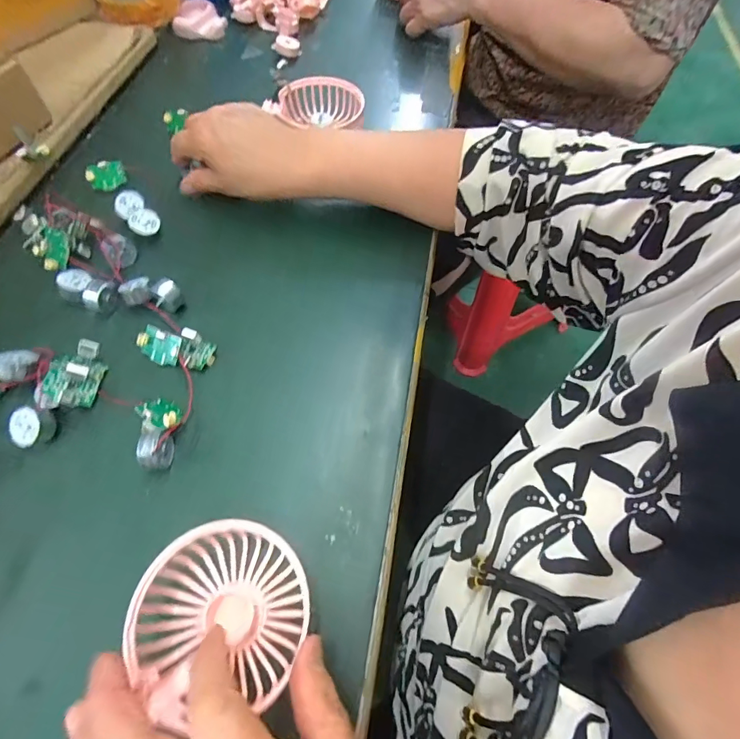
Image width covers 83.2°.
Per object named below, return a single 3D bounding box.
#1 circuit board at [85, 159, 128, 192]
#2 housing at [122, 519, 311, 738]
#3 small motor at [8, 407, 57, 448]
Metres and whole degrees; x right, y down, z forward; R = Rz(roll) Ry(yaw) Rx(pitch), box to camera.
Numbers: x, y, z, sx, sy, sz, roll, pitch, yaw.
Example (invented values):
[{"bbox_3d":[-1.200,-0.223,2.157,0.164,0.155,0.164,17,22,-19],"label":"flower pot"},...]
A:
[{"bbox_3d":[-0.248,-0.182,0.393,0.033,0.025,0.006,-16,18,-18],"label":"circuit board"},{"bbox_3d":[-0.077,0.129,0.223,0.090,0.035,0.083,0,60,0],"label":"housing"},{"bbox_3d":[-0.226,0.038,0.276,0.024,0.012,0.024,1,86,-8],"label":"small motor"}]

